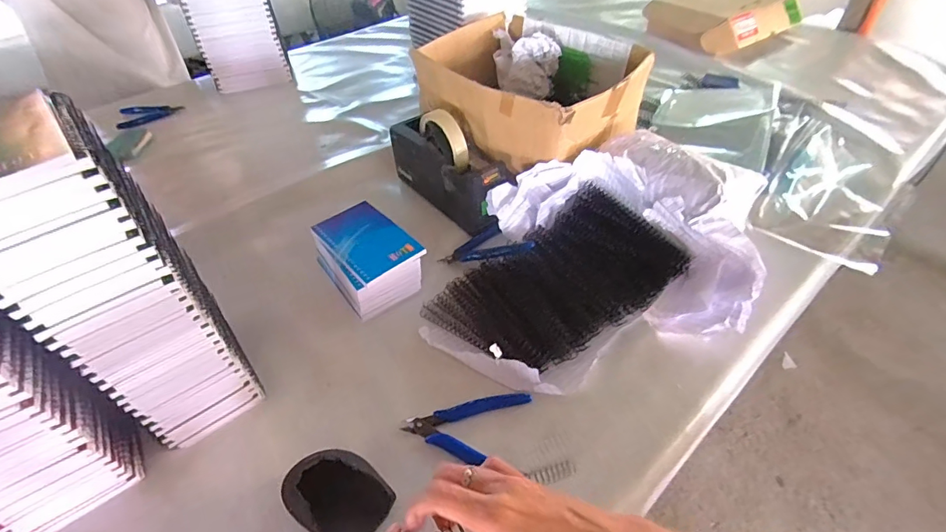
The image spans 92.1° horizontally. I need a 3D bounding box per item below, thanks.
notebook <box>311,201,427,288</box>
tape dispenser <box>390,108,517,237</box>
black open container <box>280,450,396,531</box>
[{"bbox_3d":[-0.127,-0.031,0.540,0.081,0.012,0.125,-32,52,-26],"label":"notebook"},{"bbox_3d":[-0.036,-0.142,0.651,0.067,0.112,0.206,-34,53,-27],"label":"tape dispenser"},{"bbox_3d":[-0.114,0.196,0.387,0.089,0.032,0.061,24,51,25],"label":"black open container"}]

